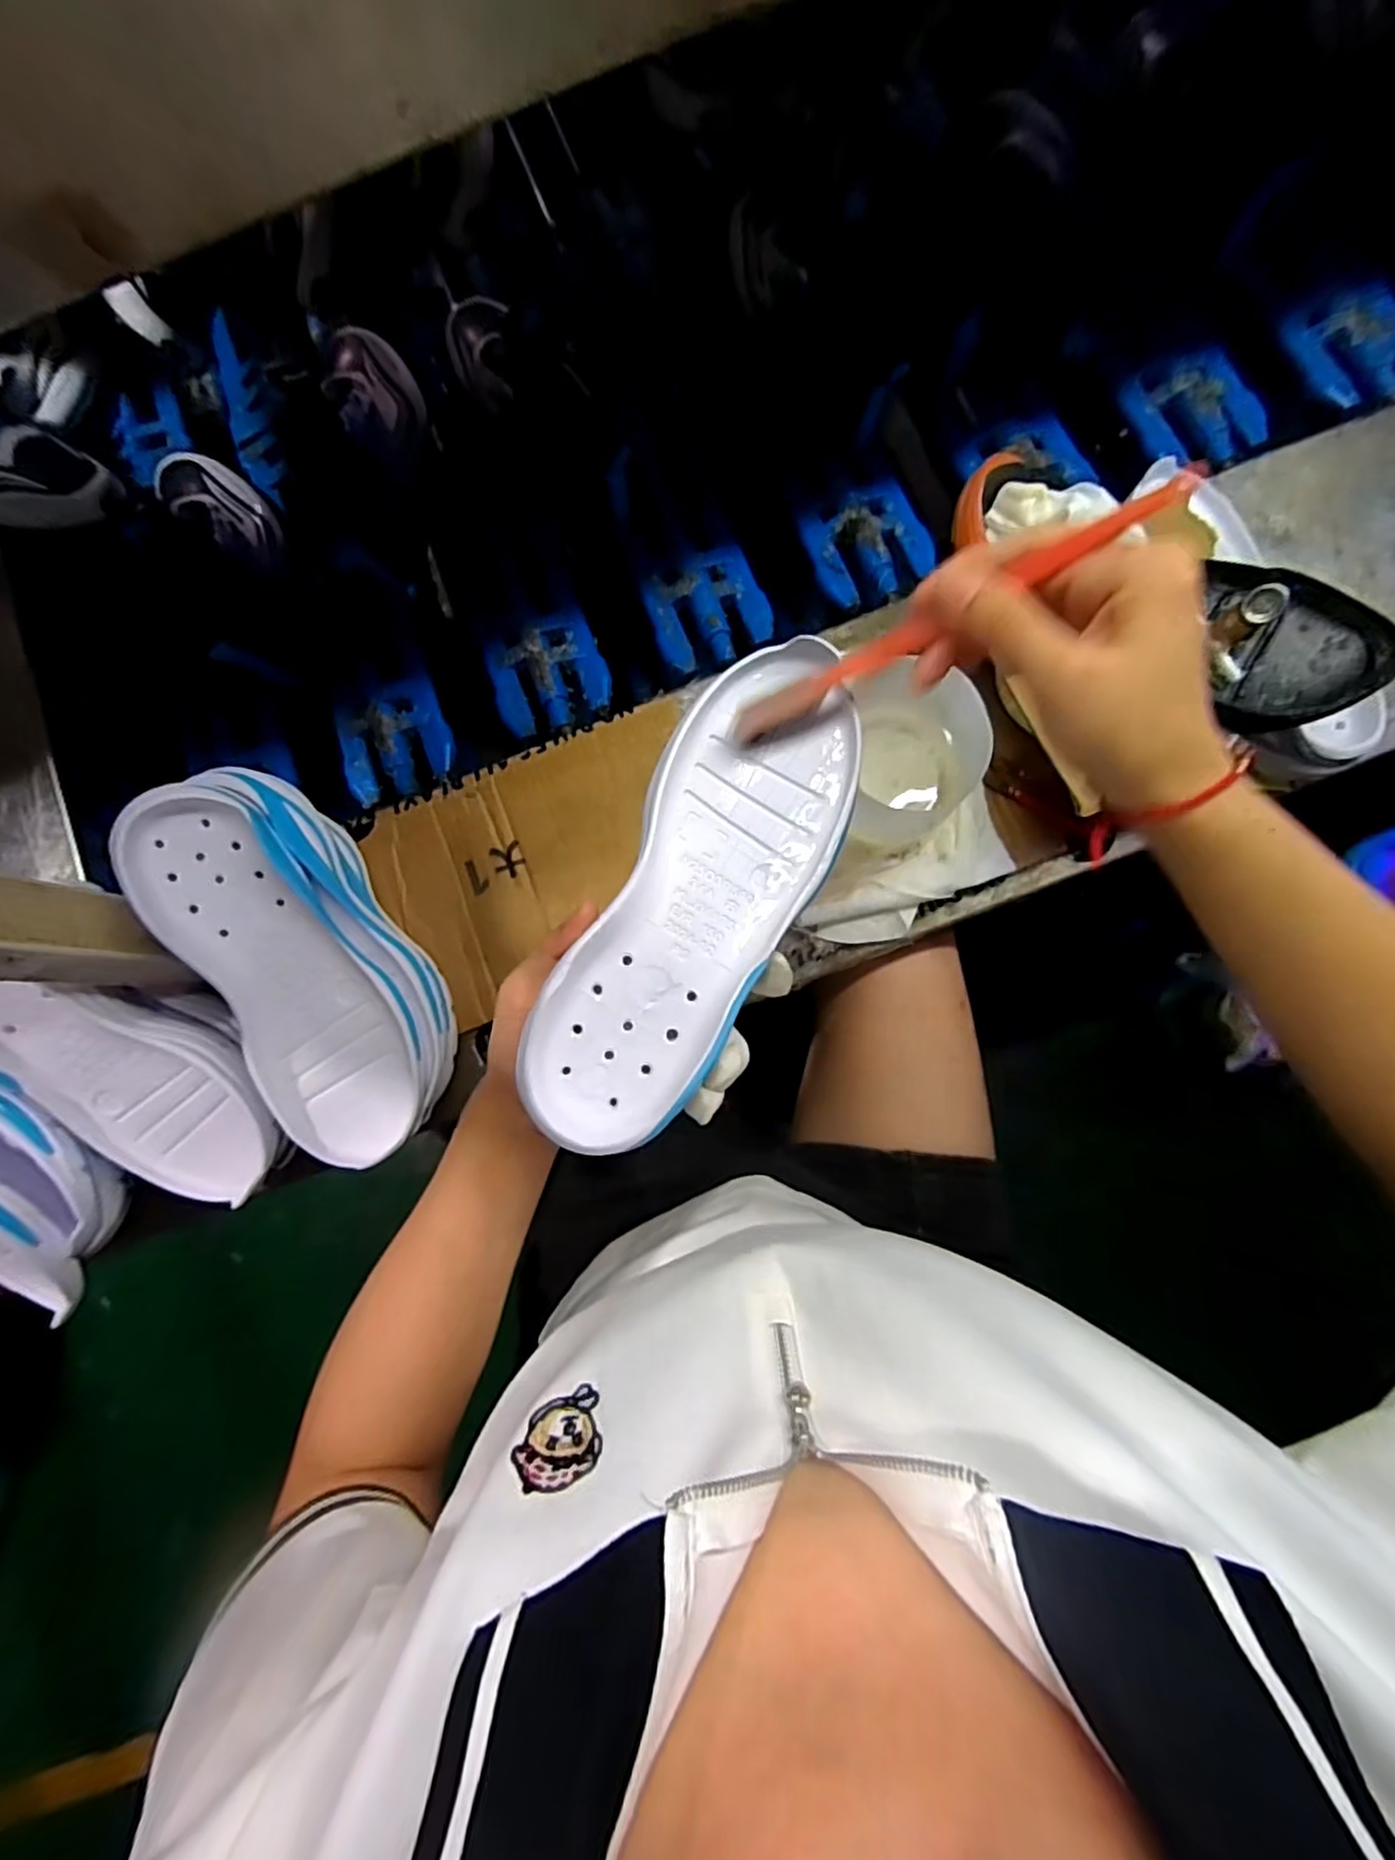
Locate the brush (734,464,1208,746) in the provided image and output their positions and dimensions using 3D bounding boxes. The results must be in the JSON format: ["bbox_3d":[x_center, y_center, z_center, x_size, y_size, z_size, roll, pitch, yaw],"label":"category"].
[{"bbox_3d":[0.089,-0.118,0.256,0.174,0.025,0.018,-18,83,38],"label":"brush"}]

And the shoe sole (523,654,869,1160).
[{"bbox_3d":[0.003,-0.016,0.286,0.079,0.030,0.228,27,83,6],"label":"shoe sole"}]

